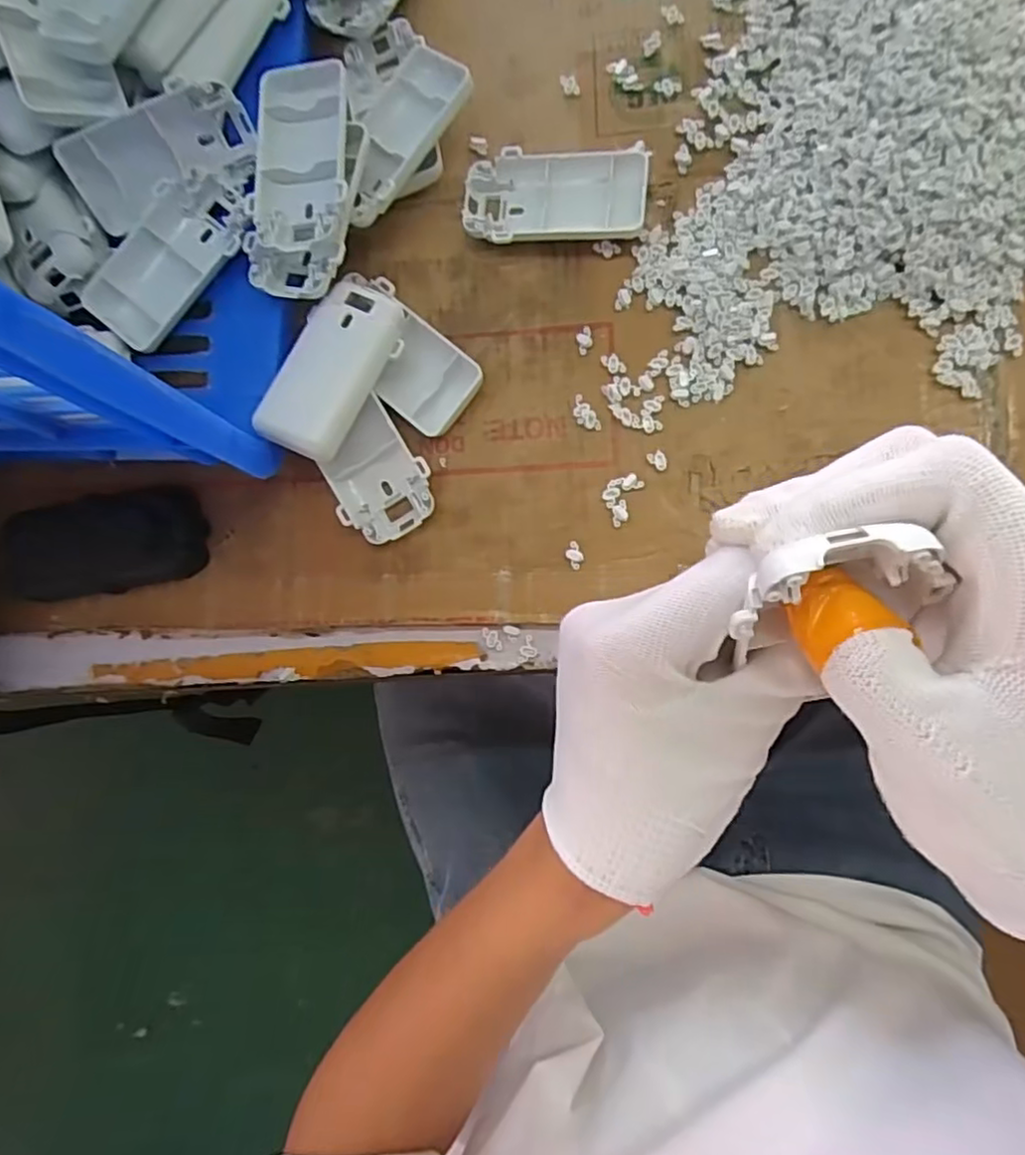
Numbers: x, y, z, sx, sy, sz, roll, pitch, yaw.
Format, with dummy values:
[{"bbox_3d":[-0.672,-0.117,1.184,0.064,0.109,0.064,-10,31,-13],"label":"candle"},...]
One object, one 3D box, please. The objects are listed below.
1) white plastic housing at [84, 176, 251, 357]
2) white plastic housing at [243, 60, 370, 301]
[{"bbox_3d":[-0.179,-0.167,0.345,0.049,0.020,0.095,42,93,9],"label":"white plastic housing"},{"bbox_3d":[-0.105,-0.199,0.328,0.052,0.018,0.112,5,87,9],"label":"white plastic housing"}]

